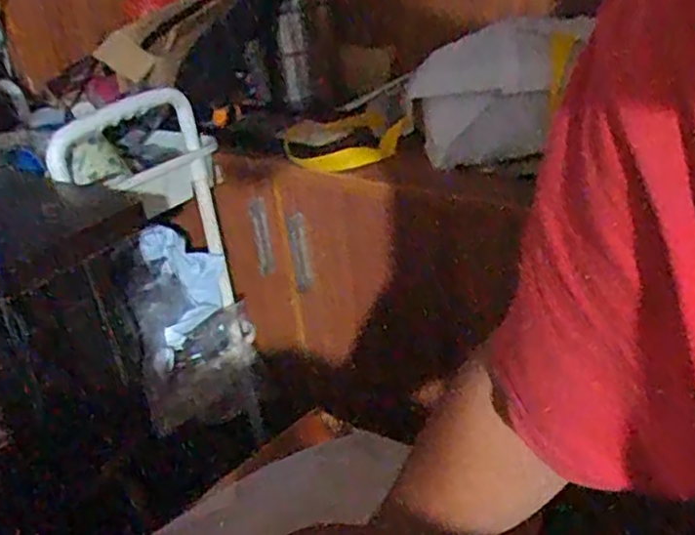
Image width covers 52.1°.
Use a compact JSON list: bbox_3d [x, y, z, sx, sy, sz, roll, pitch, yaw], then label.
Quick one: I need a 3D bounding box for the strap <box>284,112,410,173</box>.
[{"bbox_3d":[-0.001,-0.151,0.840,0.148,0.038,0.093,-6,29,2],"label":"strap"}]

